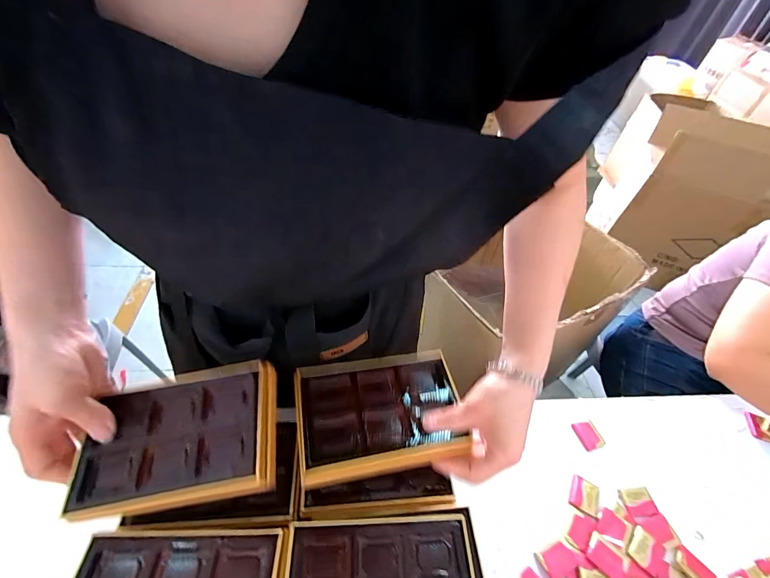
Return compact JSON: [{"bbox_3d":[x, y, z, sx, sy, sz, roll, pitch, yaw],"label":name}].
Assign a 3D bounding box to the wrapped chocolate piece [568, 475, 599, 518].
[{"bbox_3d":[0.252,0.260,0.436,0.031,0.004,0.038,26,49,17],"label":"wrapped chocolate piece"}]

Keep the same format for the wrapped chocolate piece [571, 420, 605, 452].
[{"bbox_3d":[0.290,0.207,0.491,0.034,0.006,0.039,-7,48,-13],"label":"wrapped chocolate piece"}]

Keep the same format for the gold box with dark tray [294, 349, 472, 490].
[{"bbox_3d":[-0.004,0.122,0.352,0.163,0.022,0.112,-7,48,-14],"label":"gold box with dark tray"}]

